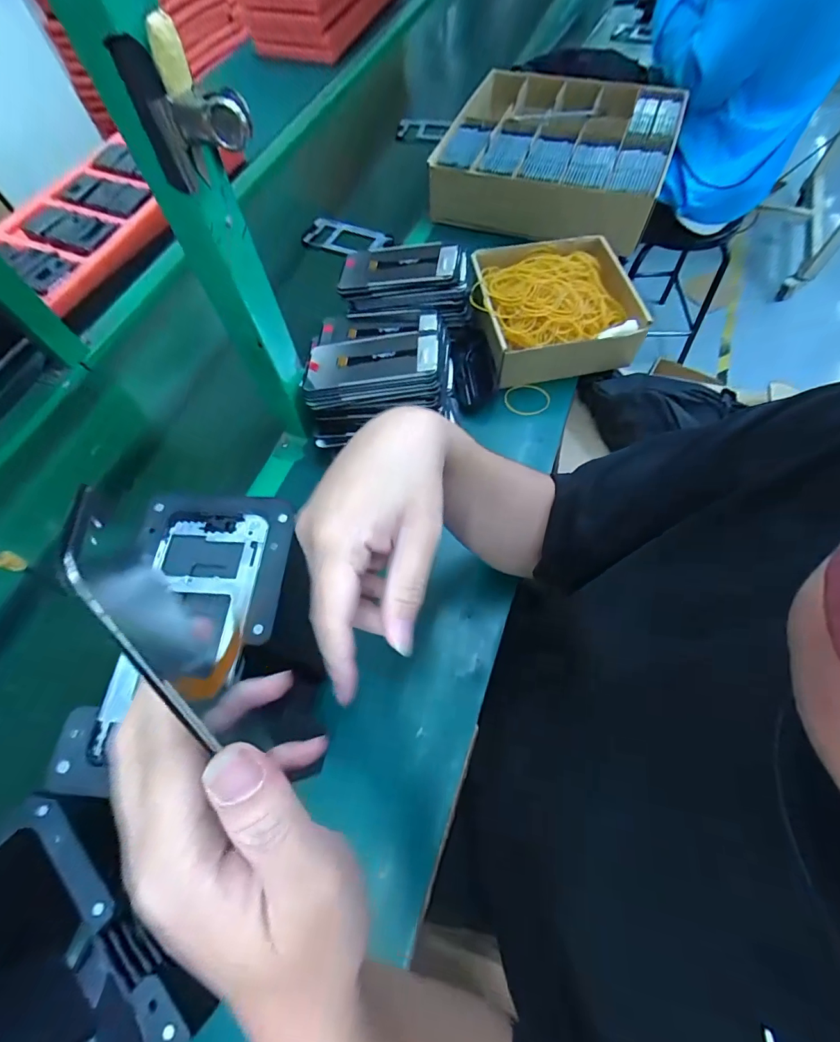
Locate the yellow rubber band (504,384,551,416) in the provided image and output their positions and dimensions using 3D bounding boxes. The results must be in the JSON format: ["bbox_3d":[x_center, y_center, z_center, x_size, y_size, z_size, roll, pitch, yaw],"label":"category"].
[{"bbox_3d":[0.143,-0.163,0.575,0.060,0.007,0.054,4,62,4],"label":"yellow rubber band"}]

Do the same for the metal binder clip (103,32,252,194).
[{"bbox_3d":[-0.139,-0.249,0.269,0.055,0.068,0.044,34,70,16],"label":"metal binder clip"}]

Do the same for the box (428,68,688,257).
[{"bbox_3d":[0.235,-0.631,0.735,0.351,0.094,0.372,16,66,9],"label":"box"}]

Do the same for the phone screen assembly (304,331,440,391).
[{"bbox_3d":[-0.056,-0.186,0.490,0.155,0.006,0.073,-3,63,12],"label":"phone screen assembly"}]

